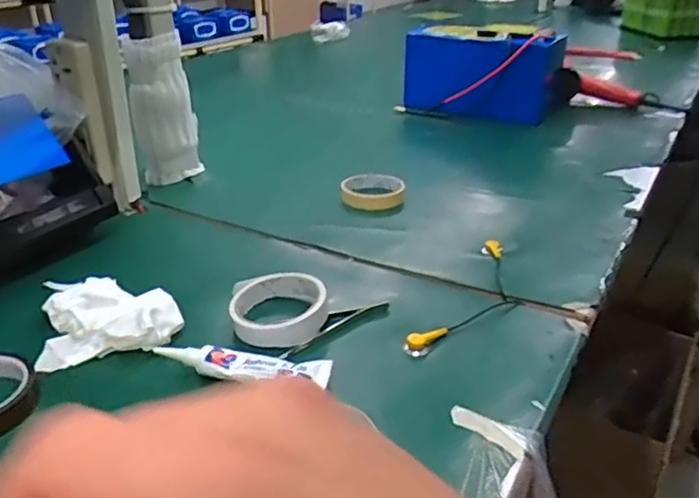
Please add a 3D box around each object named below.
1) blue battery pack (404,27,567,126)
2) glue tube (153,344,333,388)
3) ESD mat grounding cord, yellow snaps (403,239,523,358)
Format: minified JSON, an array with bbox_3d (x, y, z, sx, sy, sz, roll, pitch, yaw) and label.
[{"bbox_3d":[0.231,-0.313,1.121,0.264,0.138,0.141,19,34,31],"label":"blue battery pack"},{"bbox_3d":[-0.091,0.095,0.522,0.147,0.014,0.032,5,29,9],"label":"glue tube"},{"bbox_3d":[0.129,0.045,0.623,0.068,0.014,0.207,16,32,27],"label":"ESD mat grounding cord, yellow snaps"}]

